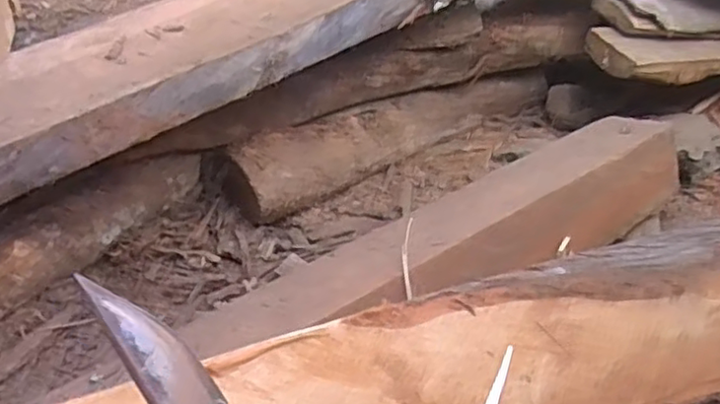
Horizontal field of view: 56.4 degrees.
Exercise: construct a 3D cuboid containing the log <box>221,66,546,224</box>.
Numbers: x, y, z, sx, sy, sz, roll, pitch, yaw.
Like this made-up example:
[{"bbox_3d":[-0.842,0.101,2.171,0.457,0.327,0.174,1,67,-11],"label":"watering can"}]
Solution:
[{"bbox_3d":[0.125,-0.192,1.803,1.026,0.156,0.140,-21,28,-33],"label":"log"}]

